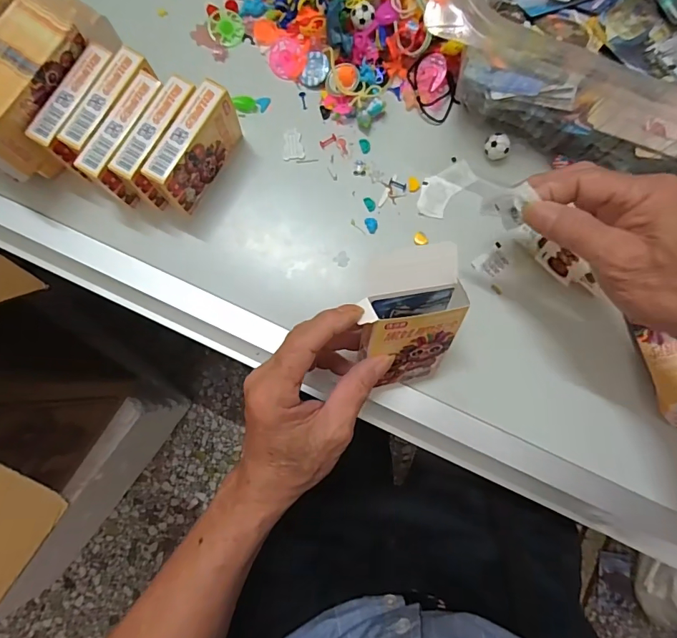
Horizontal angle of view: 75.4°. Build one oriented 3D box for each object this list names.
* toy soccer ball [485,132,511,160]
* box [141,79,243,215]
[{"bbox_3d":[0.139,-0.151,0.387,0.021,0.019,0.018,41,83,5],"label":"toy soccer ball"},{"bbox_3d":[-0.116,-0.137,0.362,0.021,0.068,0.089,31,83,4],"label":"box"}]

